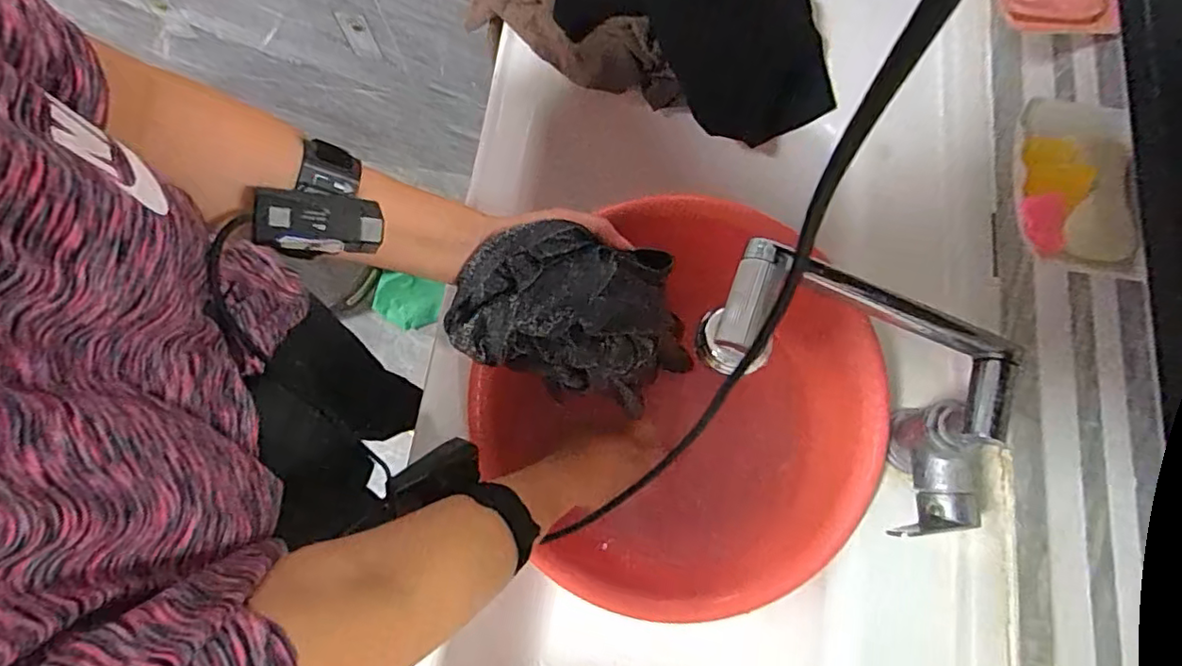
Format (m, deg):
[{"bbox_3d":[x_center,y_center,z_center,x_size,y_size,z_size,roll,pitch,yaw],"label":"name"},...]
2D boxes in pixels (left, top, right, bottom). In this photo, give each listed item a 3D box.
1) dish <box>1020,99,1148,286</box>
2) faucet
[{"bbox_3d":[0.328,-0.099,0.398,0.072,0.029,0.118,12,75,3],"label":"dish"},{"bbox_3d":[0.184,0.041,0.409,0.262,0.135,0.113,33,76,-16],"label":"faucet"}]

